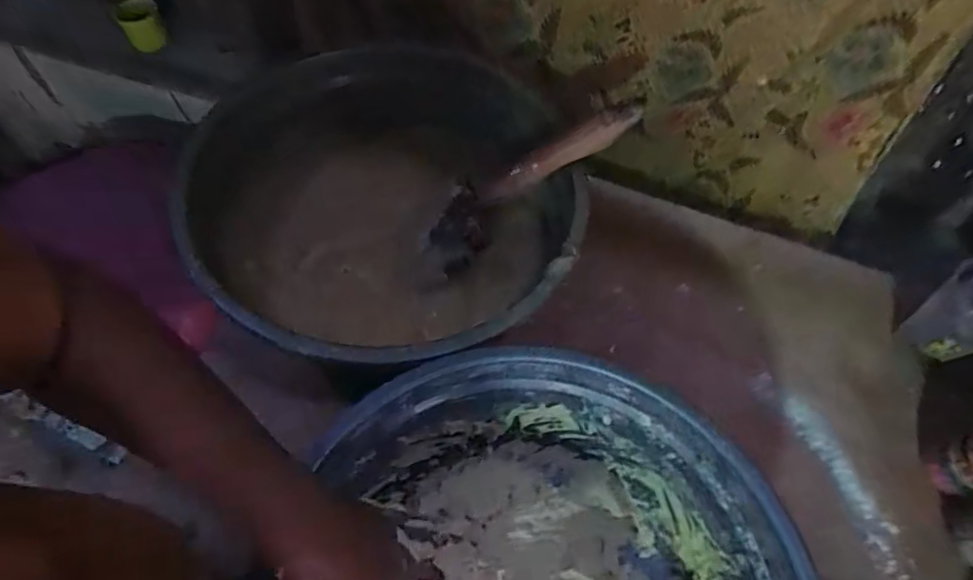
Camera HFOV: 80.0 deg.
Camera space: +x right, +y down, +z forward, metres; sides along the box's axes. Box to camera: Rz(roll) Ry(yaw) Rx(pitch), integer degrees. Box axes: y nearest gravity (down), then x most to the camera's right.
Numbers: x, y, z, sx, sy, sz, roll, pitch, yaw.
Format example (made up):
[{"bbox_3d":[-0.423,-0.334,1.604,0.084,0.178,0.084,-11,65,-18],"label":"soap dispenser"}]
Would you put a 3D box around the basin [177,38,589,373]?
[{"bbox_3d":[-0.105,-0.085,0.664,0.410,0.140,0.415,0,60,1],"label":"basin"}]

